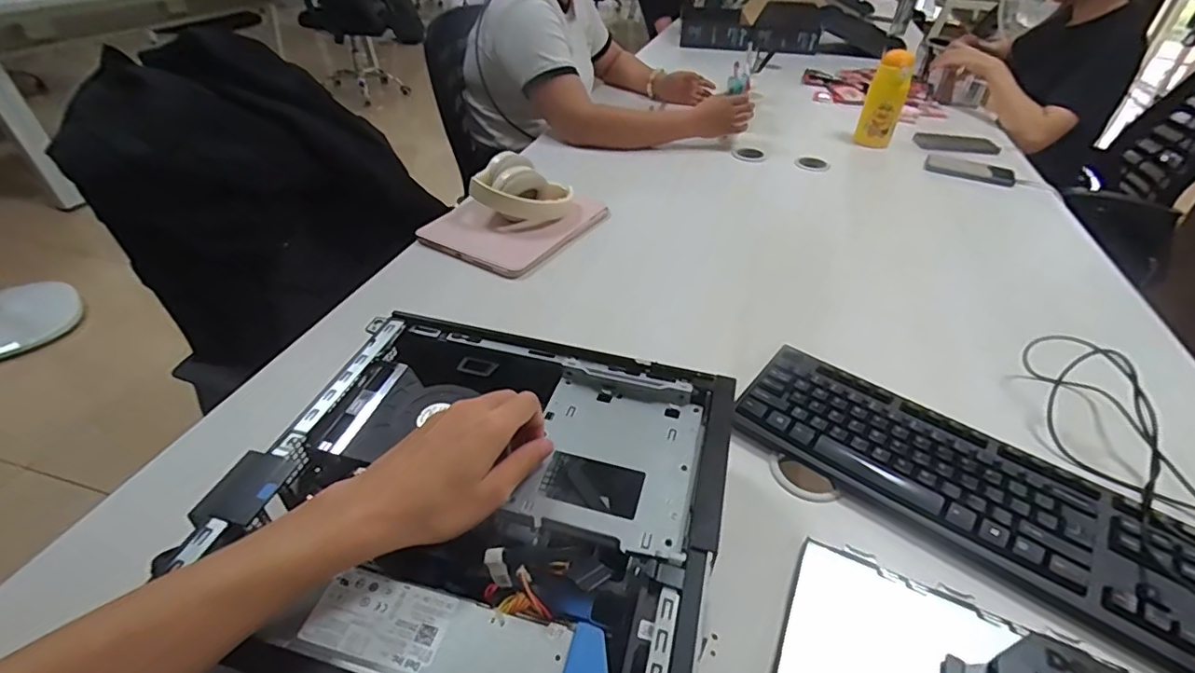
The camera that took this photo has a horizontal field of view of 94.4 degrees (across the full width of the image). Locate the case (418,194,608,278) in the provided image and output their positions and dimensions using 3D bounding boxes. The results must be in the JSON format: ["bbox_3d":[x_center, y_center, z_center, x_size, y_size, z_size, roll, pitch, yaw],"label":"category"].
[{"bbox_3d":[-0.130,-0.175,0.845,0.200,0.021,0.239,25,44,25],"label":"case"}]

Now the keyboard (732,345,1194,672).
[{"bbox_3d":[0.333,0.138,0.466,0.430,0.026,0.135,27,45,29],"label":"keyboard"}]

